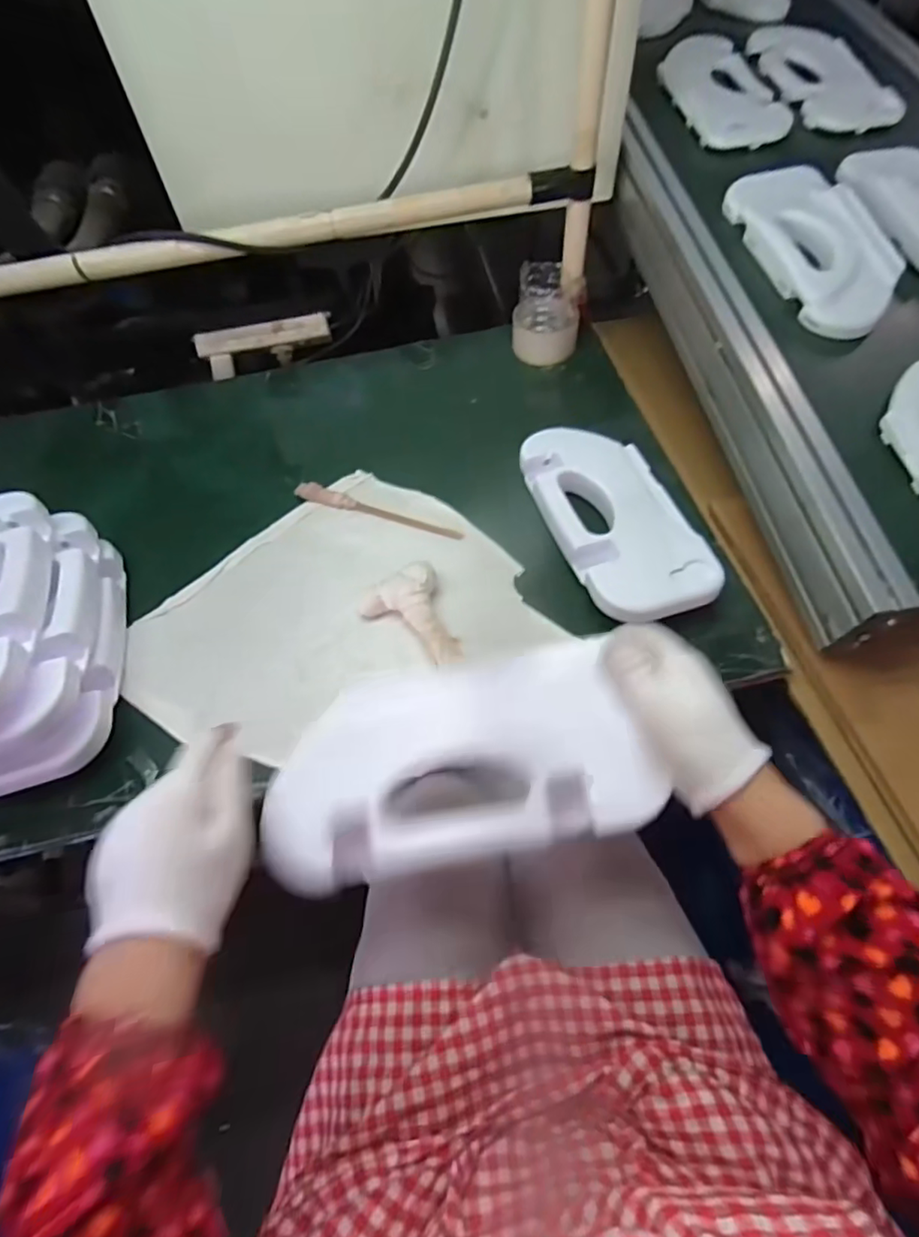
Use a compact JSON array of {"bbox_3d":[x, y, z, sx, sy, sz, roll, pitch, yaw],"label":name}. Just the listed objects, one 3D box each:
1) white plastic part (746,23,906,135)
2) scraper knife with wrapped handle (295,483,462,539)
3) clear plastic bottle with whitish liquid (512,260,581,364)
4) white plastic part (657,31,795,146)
[{"bbox_3d":[0.494,-0.753,0.781,0.121,0.041,0.250,-12,58,-5],"label":"white plastic part"},{"bbox_3d":[-0.092,-0.122,0.645,0.203,0.014,0.019,17,61,13],"label":"scraper knife with wrapped handle"},{"bbox_3d":[0.115,-0.401,0.750,0.088,0.094,0.074,5,59,6],"label":"clear plastic bottle with whitish liquid"},{"bbox_3d":[0.353,-0.712,0.764,0.120,0.018,0.238,-13,68,3],"label":"white plastic part"}]

